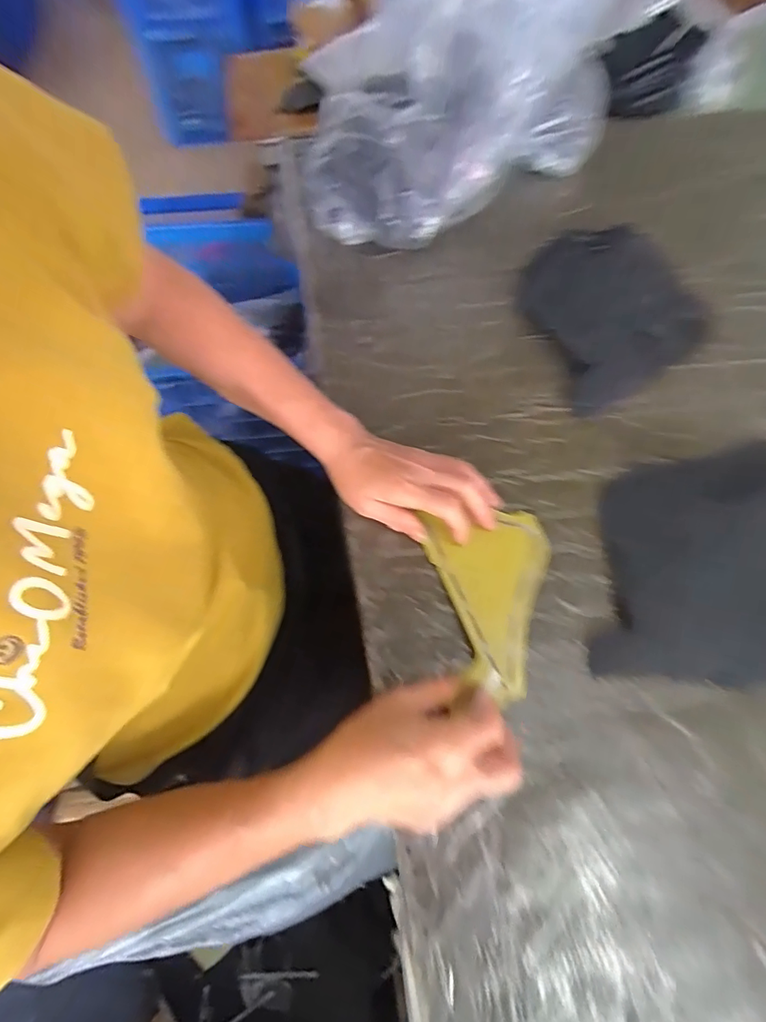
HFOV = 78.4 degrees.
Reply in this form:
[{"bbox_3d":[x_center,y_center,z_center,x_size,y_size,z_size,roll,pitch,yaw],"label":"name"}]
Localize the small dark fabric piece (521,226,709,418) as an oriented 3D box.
[{"bbox_3d":[0.265,-0.239,0.532,0.185,0.060,0.255,-11,63,-7],"label":"small dark fabric piece"}]

